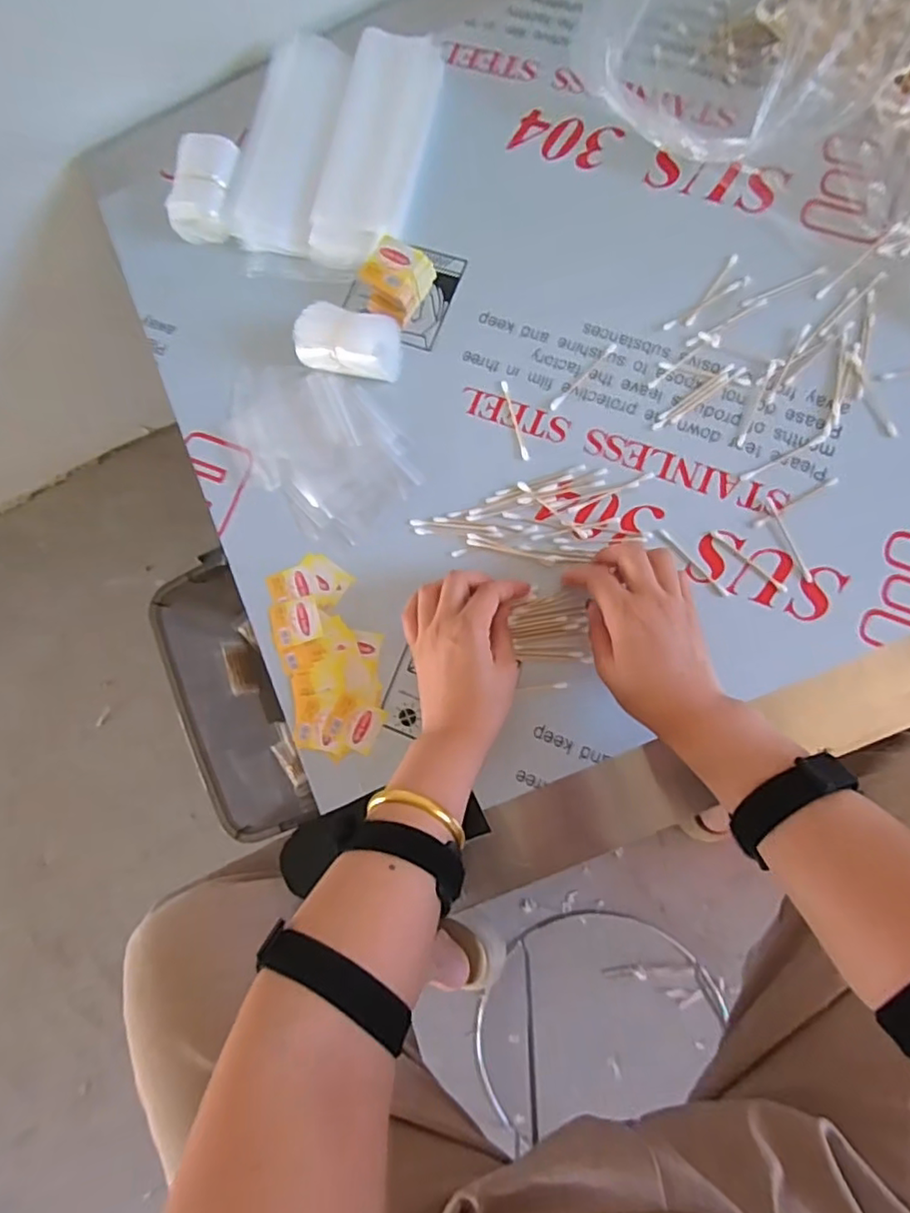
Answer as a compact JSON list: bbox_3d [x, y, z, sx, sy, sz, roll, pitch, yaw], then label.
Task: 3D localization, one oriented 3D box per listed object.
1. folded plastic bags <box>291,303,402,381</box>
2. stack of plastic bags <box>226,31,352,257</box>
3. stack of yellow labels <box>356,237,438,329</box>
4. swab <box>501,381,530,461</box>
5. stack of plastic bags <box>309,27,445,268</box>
[{"bbox_3d":[-0.090,-0.226,0.522,0.083,0.035,0.051,10,86,7],"label":"folded plastic bags"},{"bbox_3d":[-0.147,-0.418,0.547,0.073,0.019,0.199,11,86,7],"label":"stack of plastic bags"},{"bbox_3d":[-0.050,-0.281,0.519,0.050,0.037,0.055,35,89,8],"label":"stack of yellow labels"},{"bbox_3d":[0.051,-0.158,0.515,0.006,0.004,0.072,-16,83,5],"label":"swab"},{"bbox_3d":[-0.069,-0.409,0.544,0.081,0.015,0.220,13,86,7],"label":"stack of plastic bags"}]

